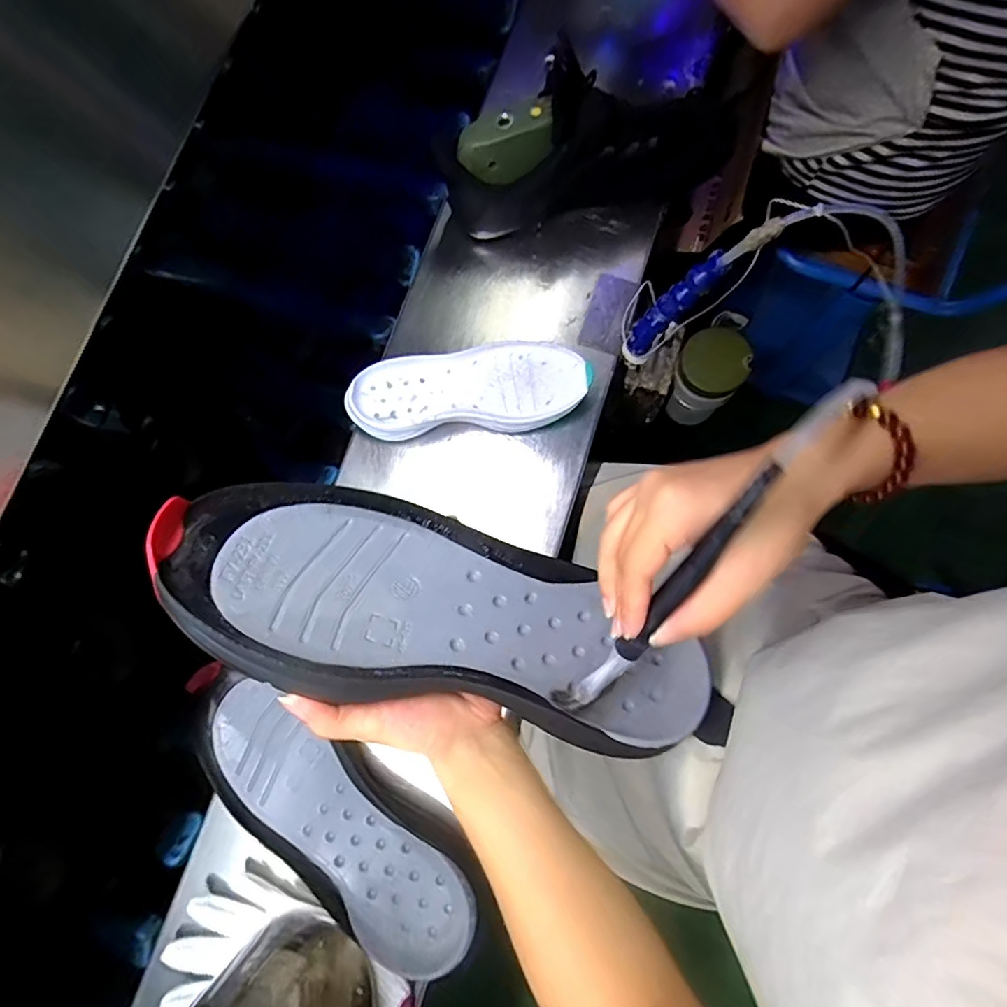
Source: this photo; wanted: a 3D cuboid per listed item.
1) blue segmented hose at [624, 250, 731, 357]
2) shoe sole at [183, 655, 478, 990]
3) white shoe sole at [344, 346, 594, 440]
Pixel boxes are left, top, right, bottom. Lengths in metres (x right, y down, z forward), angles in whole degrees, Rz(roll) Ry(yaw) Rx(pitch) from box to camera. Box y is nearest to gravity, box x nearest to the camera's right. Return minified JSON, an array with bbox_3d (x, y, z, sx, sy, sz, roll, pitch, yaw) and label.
[{"bbox_3d":[0.151,-0.174,0.487,0.020,0.132,0.023,-10,78,-22],"label":"blue segmented hose"},{"bbox_3d":[-0.155,0.272,0.466,0.311,0.034,0.099,36,82,7],"label":"shoe sole"},{"bbox_3d":[-0.034,-0.112,0.533,0.227,0.028,0.081,-5,79,0],"label":"white shoe sole"}]

